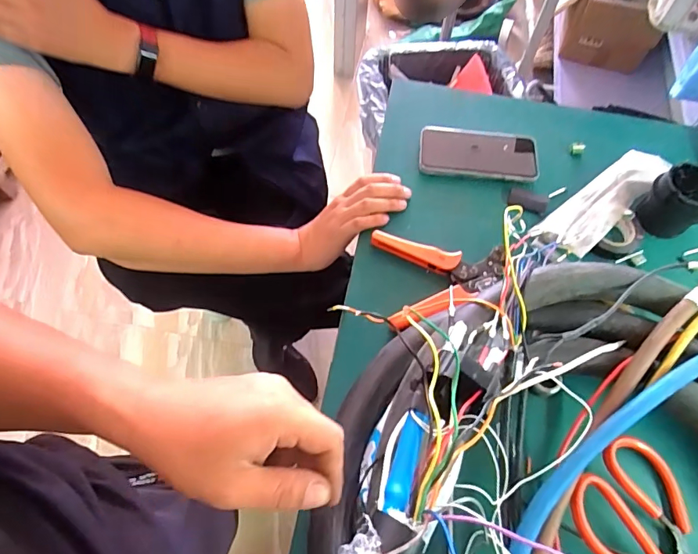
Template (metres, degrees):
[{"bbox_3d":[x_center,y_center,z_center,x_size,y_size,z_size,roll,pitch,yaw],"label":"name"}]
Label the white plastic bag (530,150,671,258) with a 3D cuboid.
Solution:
[{"bbox_3d":[0.345,-0.102,0.615,0.254,0.012,0.069,-34,53,-20],"label":"white plastic bag"}]

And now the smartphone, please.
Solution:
[{"bbox_3d":[0.182,-0.174,0.641,0.166,0.013,0.079,6,63,1],"label":"smartphone"}]

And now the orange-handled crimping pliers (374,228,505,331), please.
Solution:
[{"bbox_3d":[0.114,-0.008,0.546,0.157,0.022,0.124,-9,64,-6],"label":"orange-handled crimping pliers"}]

